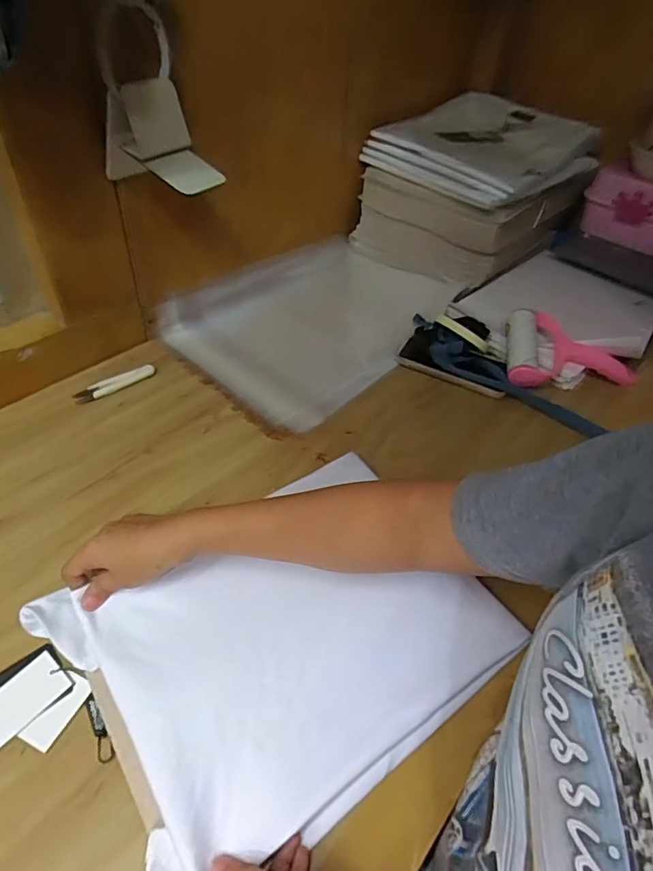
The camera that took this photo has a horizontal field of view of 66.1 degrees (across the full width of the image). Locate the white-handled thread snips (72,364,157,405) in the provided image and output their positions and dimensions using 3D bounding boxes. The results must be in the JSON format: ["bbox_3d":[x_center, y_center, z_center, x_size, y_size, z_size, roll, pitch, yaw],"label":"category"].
[{"bbox_3d":[-0.265,-0.067,0.632,0.102,0.007,0.022,-32,58,-31],"label":"white-handled thread snips"}]

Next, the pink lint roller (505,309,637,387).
[{"bbox_3d":[0.345,-0.113,0.696,0.190,0.054,0.106,7,46,0],"label":"pink lint roller"}]

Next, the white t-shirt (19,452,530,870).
[{"bbox_3d":[-0.033,0.162,0.417,0.323,0.028,0.250,-25,54,-27],"label":"white t-shirt"}]

